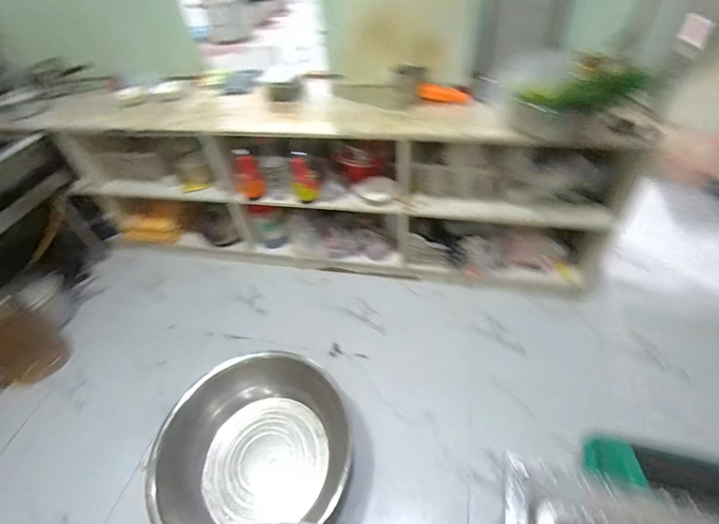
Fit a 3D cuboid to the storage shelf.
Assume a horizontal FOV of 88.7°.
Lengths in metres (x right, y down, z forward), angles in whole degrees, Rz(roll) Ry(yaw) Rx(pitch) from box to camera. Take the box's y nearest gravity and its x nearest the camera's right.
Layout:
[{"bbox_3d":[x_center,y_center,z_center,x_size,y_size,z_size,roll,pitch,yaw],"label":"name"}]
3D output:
[{"bbox_3d":[-0.160,-0.349,1.646,2.351,0.626,0.477,5,47,12],"label":"storage shelf"}]

